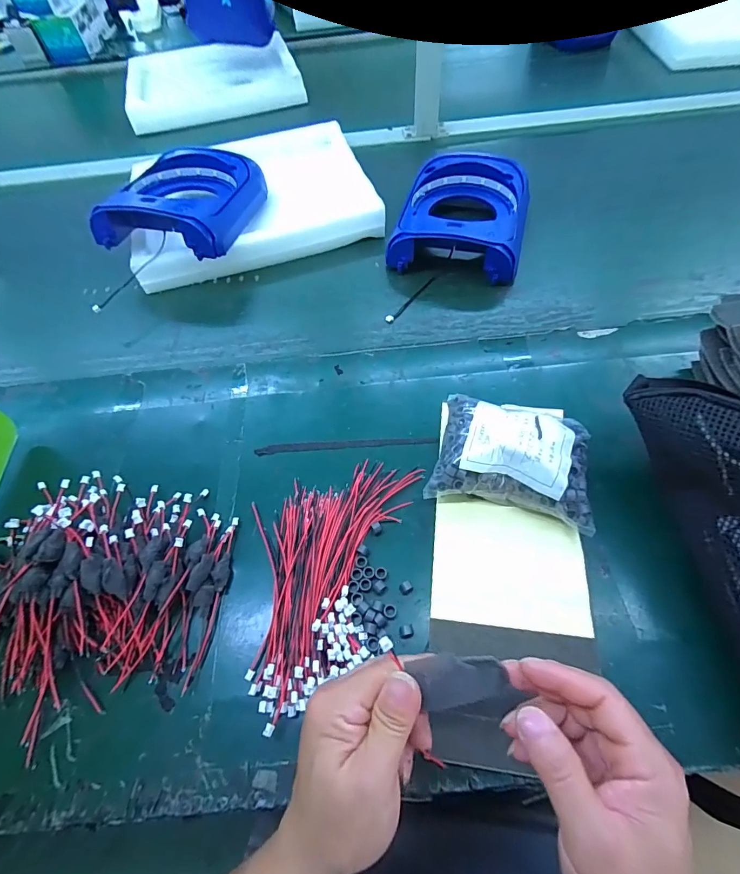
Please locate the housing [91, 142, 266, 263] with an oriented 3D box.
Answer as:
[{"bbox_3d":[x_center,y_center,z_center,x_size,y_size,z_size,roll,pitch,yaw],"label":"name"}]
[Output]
[{"bbox_3d":[-0.249,-0.326,0.561,0.159,0.066,0.201,4,62,7],"label":"housing"}]

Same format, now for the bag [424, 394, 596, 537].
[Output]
[{"bbox_3d":[0.126,0.019,0.363,0.134,0.054,0.096,11,60,11],"label":"bag"}]

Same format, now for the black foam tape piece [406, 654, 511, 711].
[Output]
[{"bbox_3d":[0.051,0.139,0.234,0.061,0.010,0.026,9,57,-15],"label":"black foam tape piece"}]

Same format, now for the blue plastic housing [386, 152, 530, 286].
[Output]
[{"bbox_3d":[0.131,-0.303,0.571,0.166,0.071,0.197,13,60,12],"label":"blue plastic housing"}]

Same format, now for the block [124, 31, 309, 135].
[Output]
[{"bbox_3d":[-0.311,-0.711,0.832,0.330,0.087,0.185,-14,61,-3],"label":"block"}]

